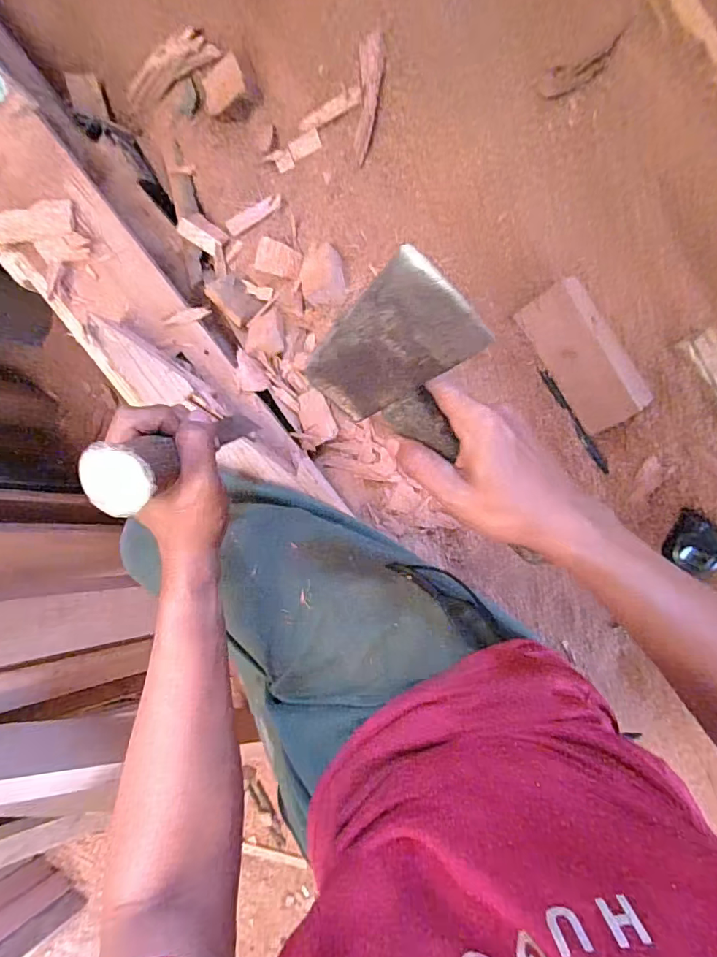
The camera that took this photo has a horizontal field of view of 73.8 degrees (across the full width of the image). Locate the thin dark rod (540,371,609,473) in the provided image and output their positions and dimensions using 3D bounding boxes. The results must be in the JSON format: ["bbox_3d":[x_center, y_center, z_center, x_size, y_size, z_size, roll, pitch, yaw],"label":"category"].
[{"bbox_3d":[0.257,-0.067,0.569,0.013,0.006,0.139,-34,95,7],"label":"thin dark rod"}]

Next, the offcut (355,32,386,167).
[{"bbox_3d":[0.014,-0.470,0.590,0.032,0.022,0.134,4,98,3],"label":"offcut"}]

